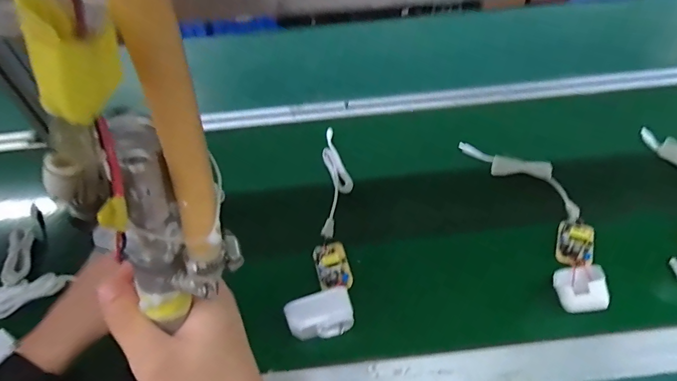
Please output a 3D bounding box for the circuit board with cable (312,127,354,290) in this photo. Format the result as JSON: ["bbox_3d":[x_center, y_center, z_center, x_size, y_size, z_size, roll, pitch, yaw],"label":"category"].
[{"bbox_3d":[-0.004,0.006,0.533,0.044,0.024,0.274,-1,49,4],"label":"circuit board with cable"}]

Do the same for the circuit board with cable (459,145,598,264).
[{"bbox_3d":[0.267,-0.002,0.528,0.085,0.018,0.224,-19,50,-12],"label":"circuit board with cable"}]

